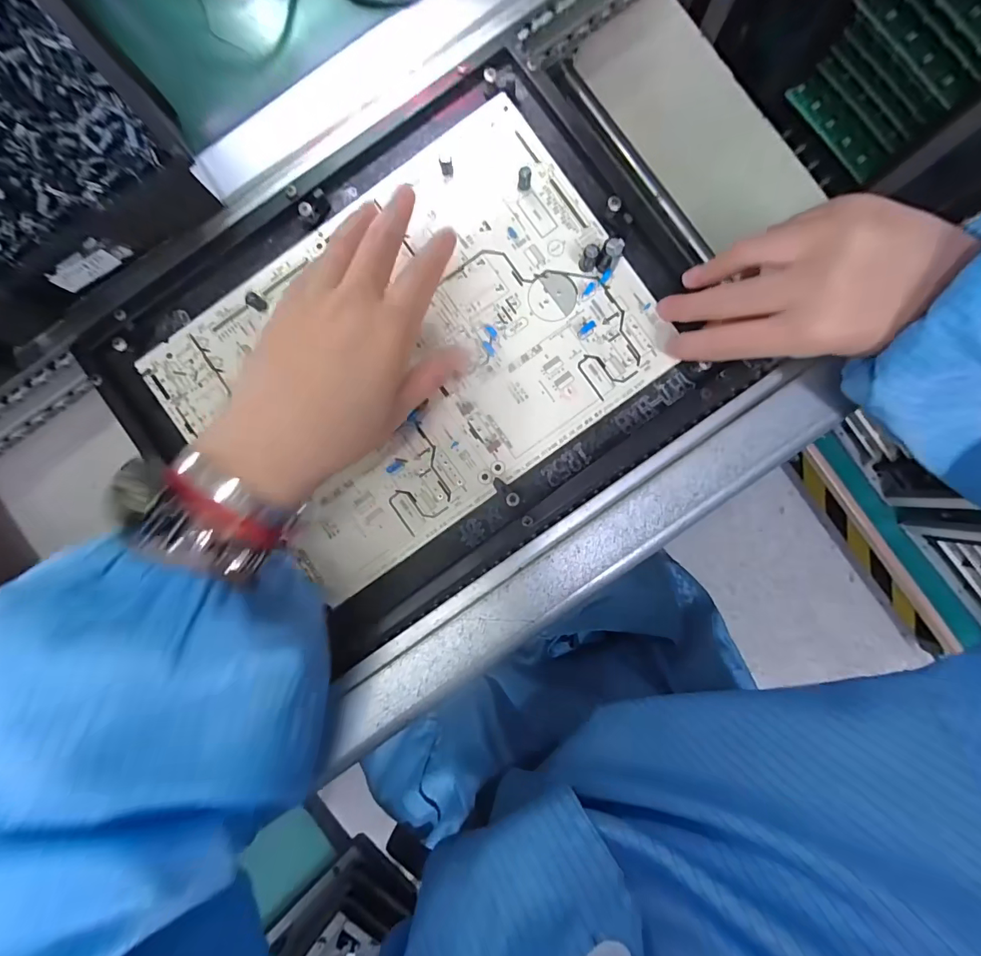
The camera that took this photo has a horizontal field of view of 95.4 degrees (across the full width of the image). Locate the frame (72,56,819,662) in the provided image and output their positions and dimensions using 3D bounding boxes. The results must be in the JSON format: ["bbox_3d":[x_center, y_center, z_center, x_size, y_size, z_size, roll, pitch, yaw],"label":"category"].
[{"bbox_3d":[-0.043,-0.077,0.276,0.346,0.019,0.269,-34,87,1],"label":"frame"}]

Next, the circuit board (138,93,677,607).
[{"bbox_3d":[-0.048,-0.077,0.278,0.275,0.008,0.195,-36,87,1],"label":"circuit board"}]

